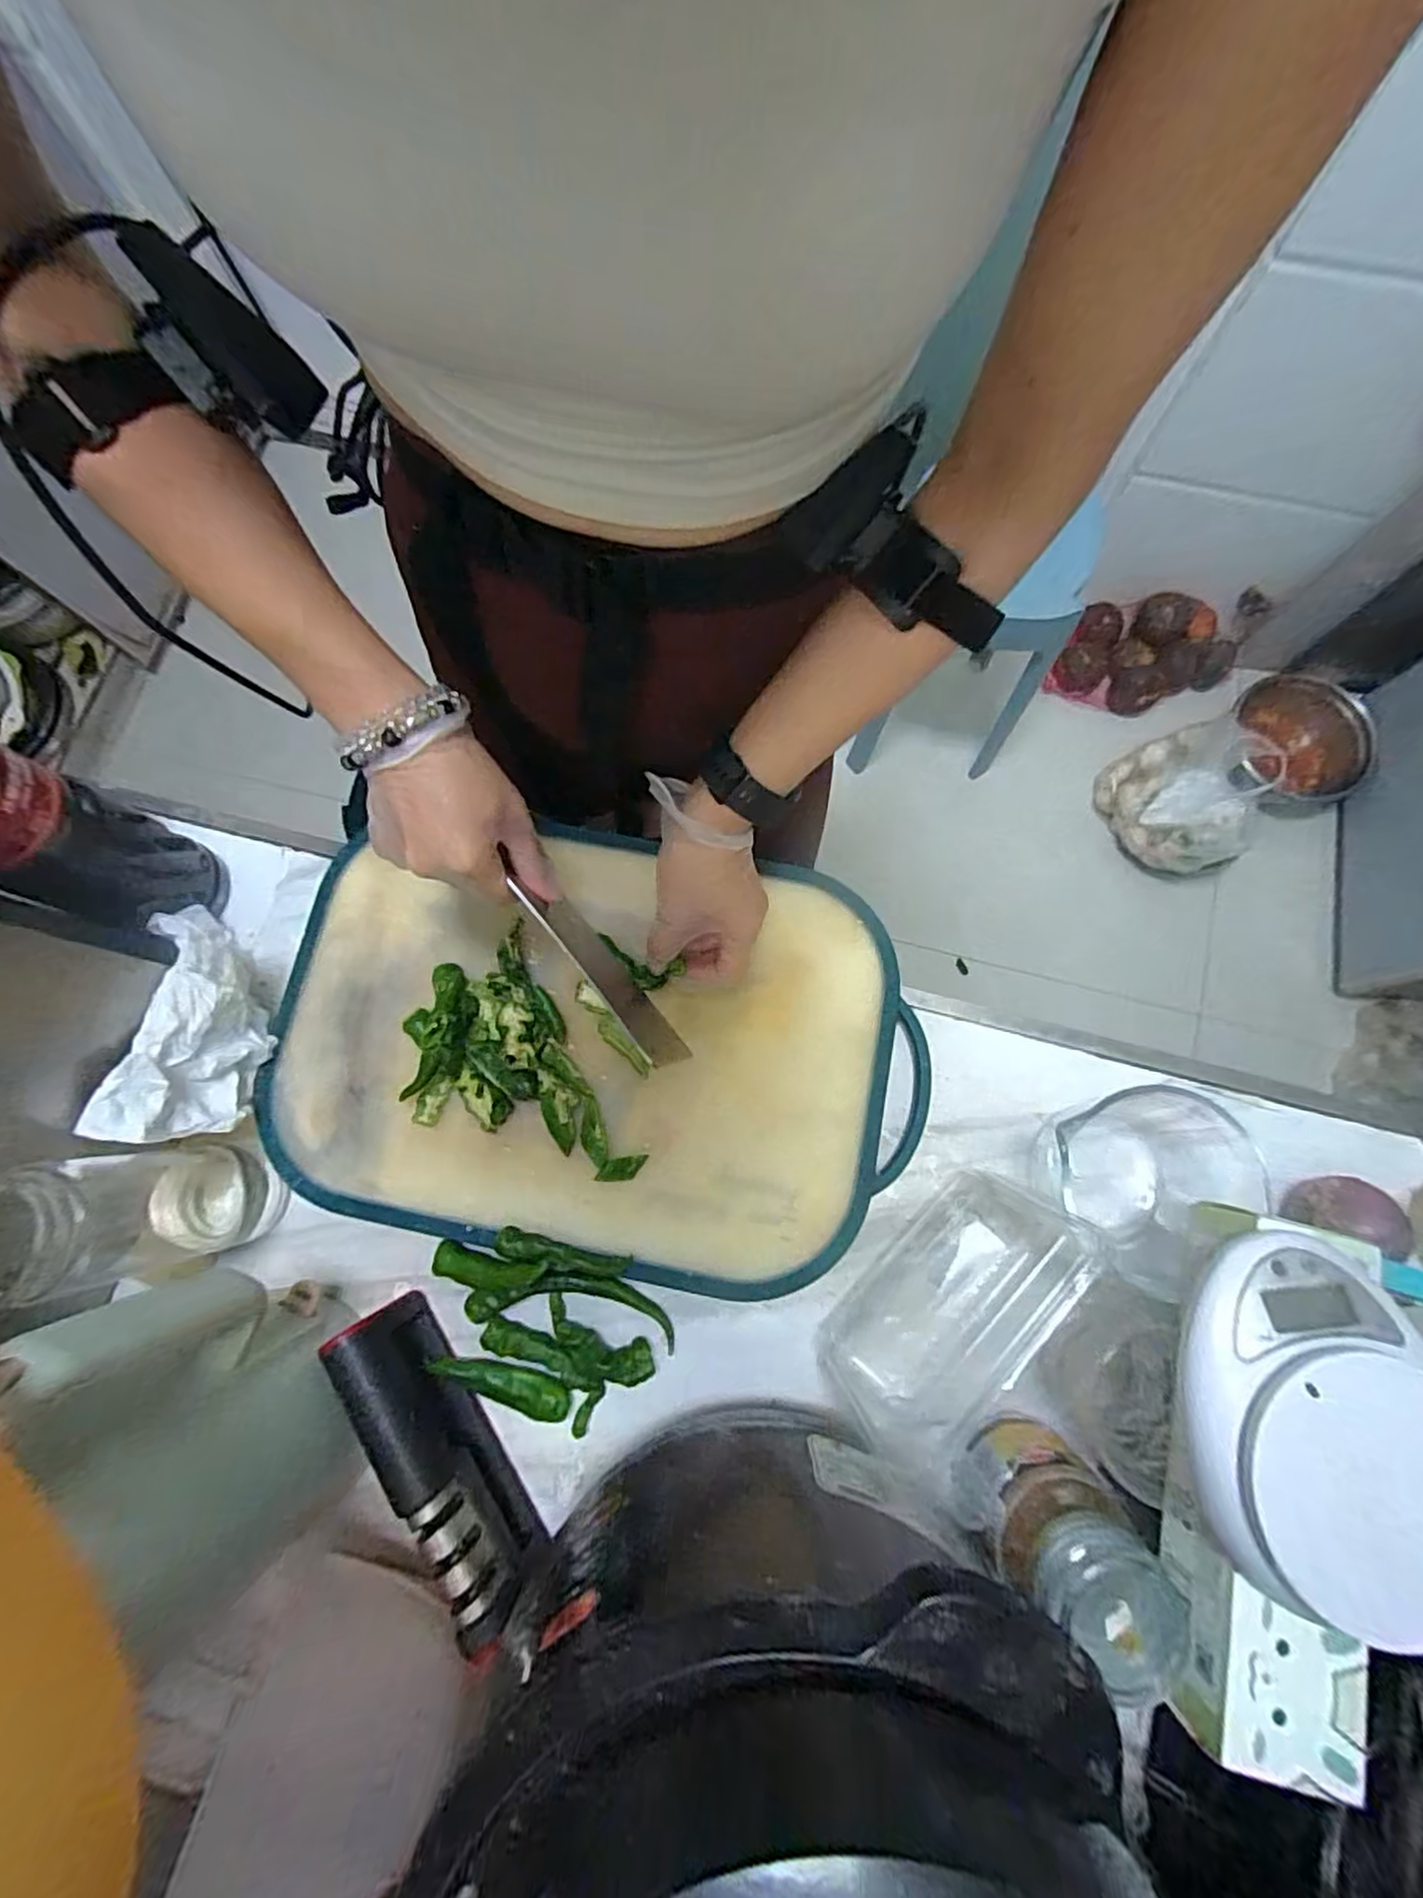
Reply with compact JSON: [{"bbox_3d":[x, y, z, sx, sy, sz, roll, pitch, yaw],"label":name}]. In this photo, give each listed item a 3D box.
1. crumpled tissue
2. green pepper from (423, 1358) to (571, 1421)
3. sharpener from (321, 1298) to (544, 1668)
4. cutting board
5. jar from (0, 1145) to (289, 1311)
[{"bbox_3d":[-0.347,0.050,0.453,0.051,0.082,0.143,3,78,2],"label":"crumpled tissue"},{"bbox_3d":[-0.140,0.286,0.446,0.094,0.023,0.026,13,79,4],"label":"green pepper"},{"bbox_3d":[-0.169,0.308,0.415,0.037,0.071,0.176,-34,79,-5],"label":"sharpener"},{"bbox_3d":[-0.089,0.063,0.482,0.452,0.031,0.291,11,78,4],"label":"cutting board"},{"bbox_3d":[-0.345,0.157,0.399,0.066,0.174,0.068,0,78,2],"label":"jar"}]

